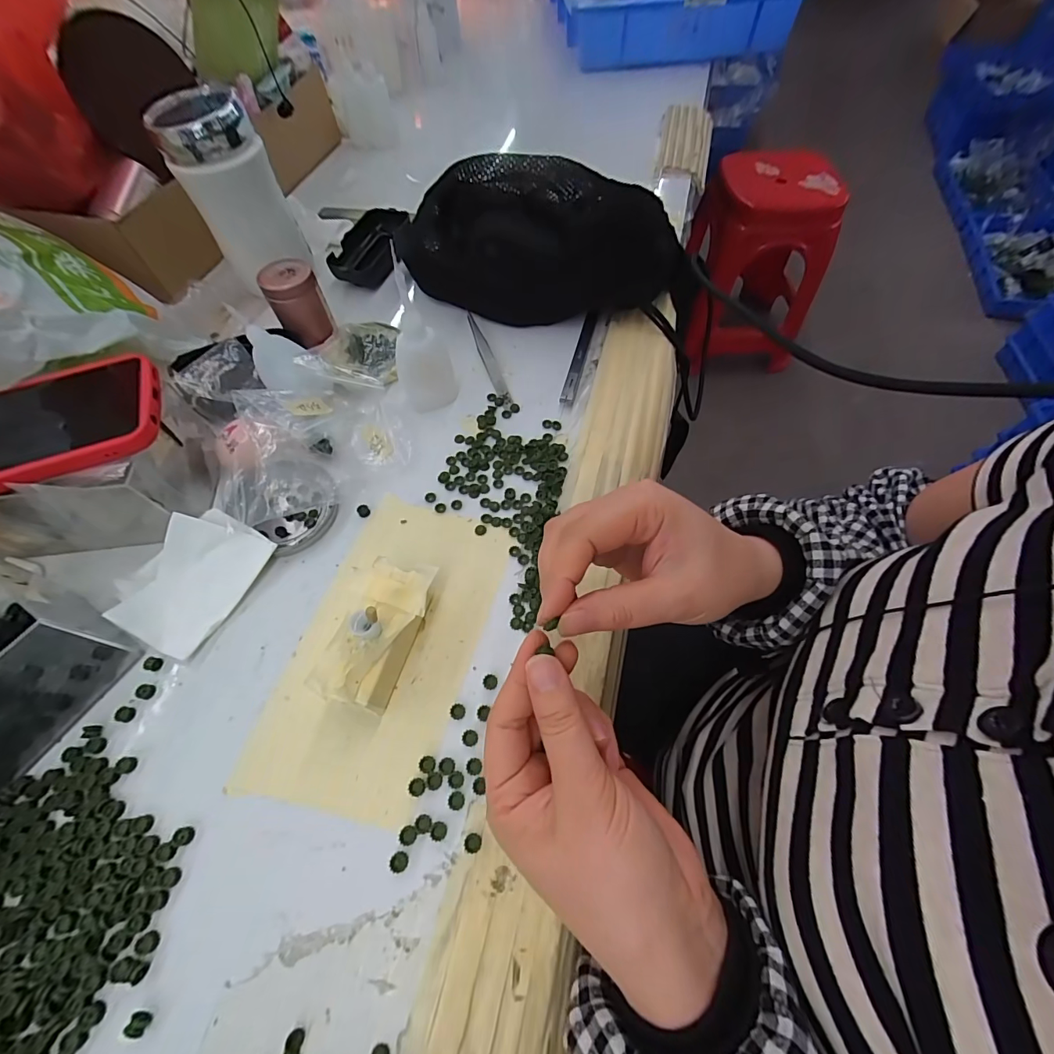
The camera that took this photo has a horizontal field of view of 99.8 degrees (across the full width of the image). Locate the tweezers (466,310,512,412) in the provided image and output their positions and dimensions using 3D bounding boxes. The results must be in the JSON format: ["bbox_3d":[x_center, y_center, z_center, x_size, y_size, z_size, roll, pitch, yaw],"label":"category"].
[{"bbox_3d":[-0.036,-0.156,0.404,0.012,0.004,0.130,-18,63,-9],"label":"tweezers"}]

